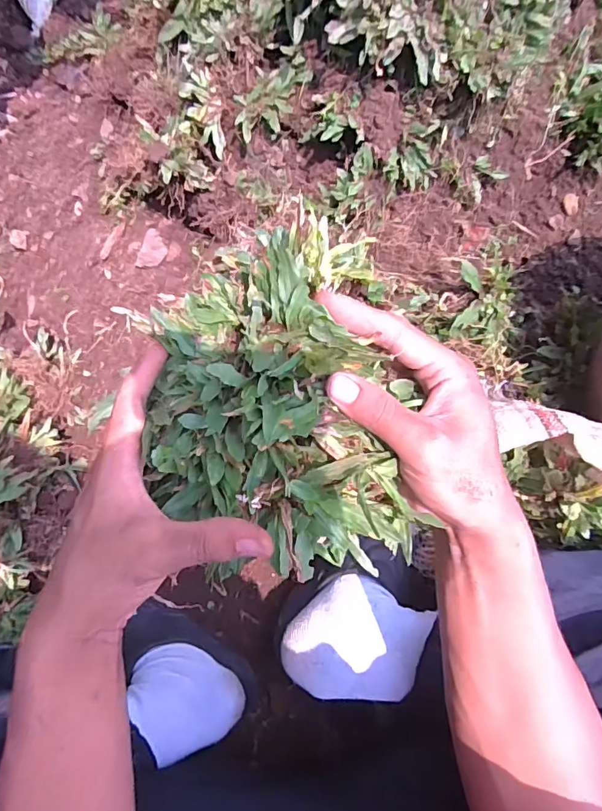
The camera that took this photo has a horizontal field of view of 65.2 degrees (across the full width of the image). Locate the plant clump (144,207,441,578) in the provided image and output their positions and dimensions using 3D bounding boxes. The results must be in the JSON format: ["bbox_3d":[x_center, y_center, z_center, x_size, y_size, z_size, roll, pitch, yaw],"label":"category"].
[{"bbox_3d":[-0.015,0.004,0.287,0.151,0.097,0.206,-14,84,-8],"label":"plant clump"}]

